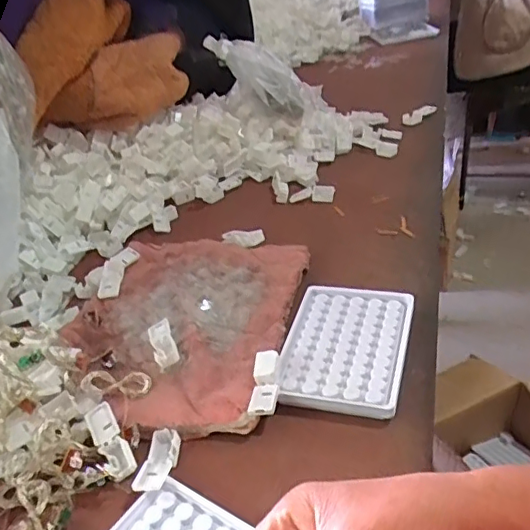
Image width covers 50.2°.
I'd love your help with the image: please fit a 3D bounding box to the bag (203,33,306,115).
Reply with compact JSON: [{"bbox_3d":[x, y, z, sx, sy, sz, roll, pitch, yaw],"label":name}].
[{"bbox_3d":[-0.011,-0.264,0.760,0.156,0.056,0.034,36,42,0],"label":"bag"}]

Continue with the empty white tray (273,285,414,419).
[{"bbox_3d":[0.064,0.063,0.456,0.096,0.013,0.127,5,38,20],"label":"empty white tray"}]

